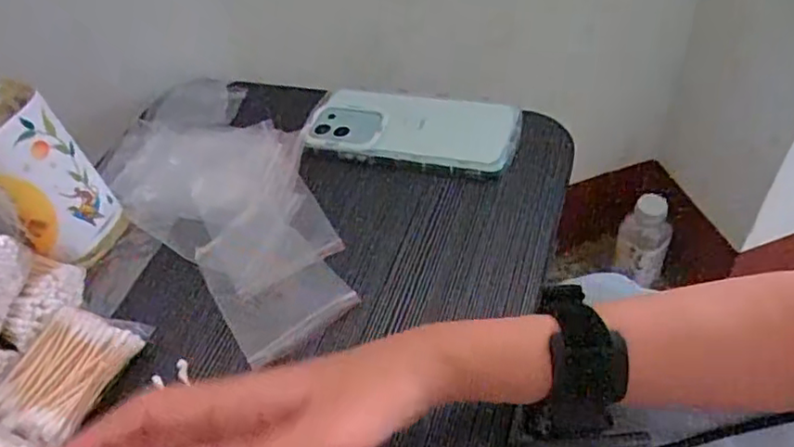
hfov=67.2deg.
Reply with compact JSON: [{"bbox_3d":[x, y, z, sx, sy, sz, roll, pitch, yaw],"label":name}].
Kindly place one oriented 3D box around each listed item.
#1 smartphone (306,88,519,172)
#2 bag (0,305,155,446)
[{"bbox_3d":[0.012,-0.077,0.475,0.163,0.015,0.069,10,52,17],"label":"smartphone"},{"bbox_3d":[-0.203,0.087,0.361,0.069,0.022,0.082,14,53,20],"label":"bag"}]

